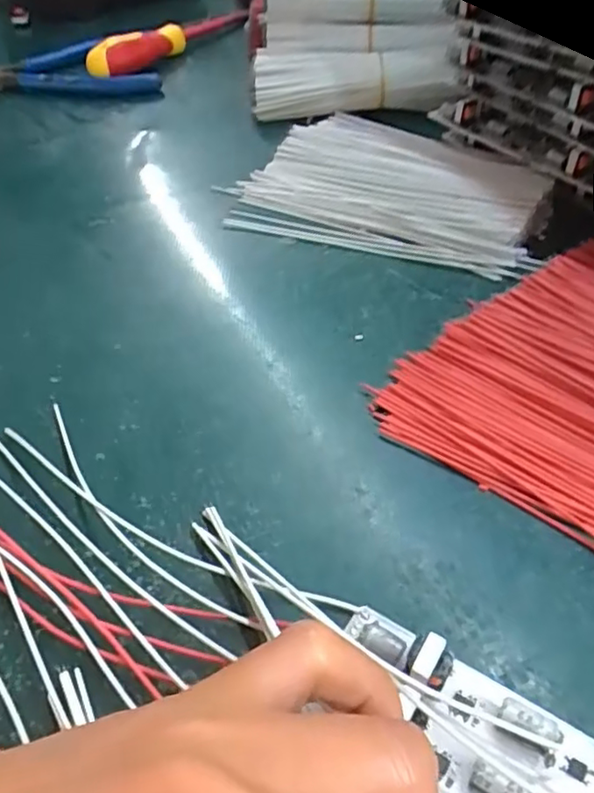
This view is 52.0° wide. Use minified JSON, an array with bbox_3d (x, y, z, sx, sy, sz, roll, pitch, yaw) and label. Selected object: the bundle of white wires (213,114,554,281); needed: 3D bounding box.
[{"bbox_3d":[0.047,-0.107,0.301,0.144,0.015,0.099,14,51,17],"label":"bundle of white wires"}]

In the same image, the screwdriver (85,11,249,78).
[{"bbox_3d":[-0.088,-0.242,0.416,0.116,0.021,0.024,-30,52,-25],"label":"screwdriver"}]

